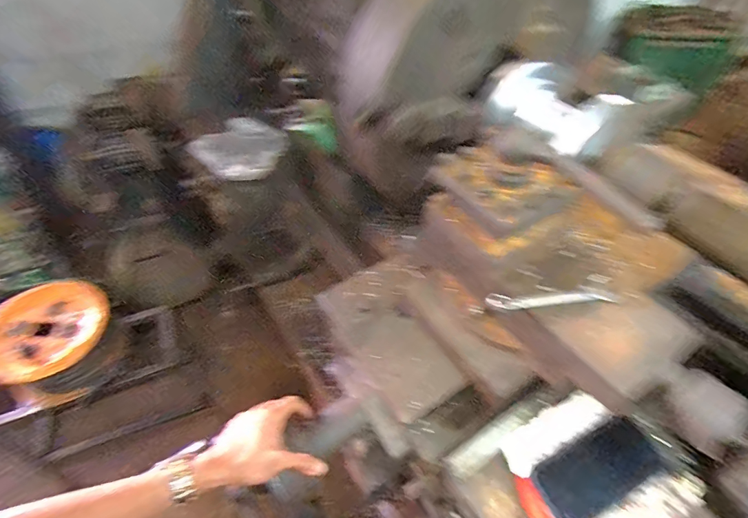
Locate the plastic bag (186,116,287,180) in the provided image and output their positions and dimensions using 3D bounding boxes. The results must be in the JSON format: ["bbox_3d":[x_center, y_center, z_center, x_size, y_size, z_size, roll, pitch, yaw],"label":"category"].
[{"bbox_3d":[-0.343,-0.279,1.082,0.226,0.096,0.131,-19,52,-15],"label":"plastic bag"}]

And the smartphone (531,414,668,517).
[{"bbox_3d":[0.280,0.261,0.524,0.166,0.010,0.075,-22,53,-17],"label":"smartphone"}]

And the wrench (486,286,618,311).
[{"bbox_3d":[0.213,0.047,0.514,0.153,0.013,0.028,-3,50,-2],"label":"wrench"}]

